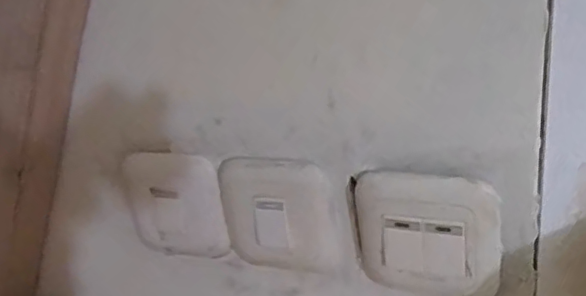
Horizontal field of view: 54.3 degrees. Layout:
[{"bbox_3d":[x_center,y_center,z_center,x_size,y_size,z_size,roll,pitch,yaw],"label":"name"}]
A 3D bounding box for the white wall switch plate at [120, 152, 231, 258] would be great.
[{"bbox_3d":[-0.086,0.042,0.409,0.078,0.079,0.011,3,23,25],"label":"white wall switch plate"}]

